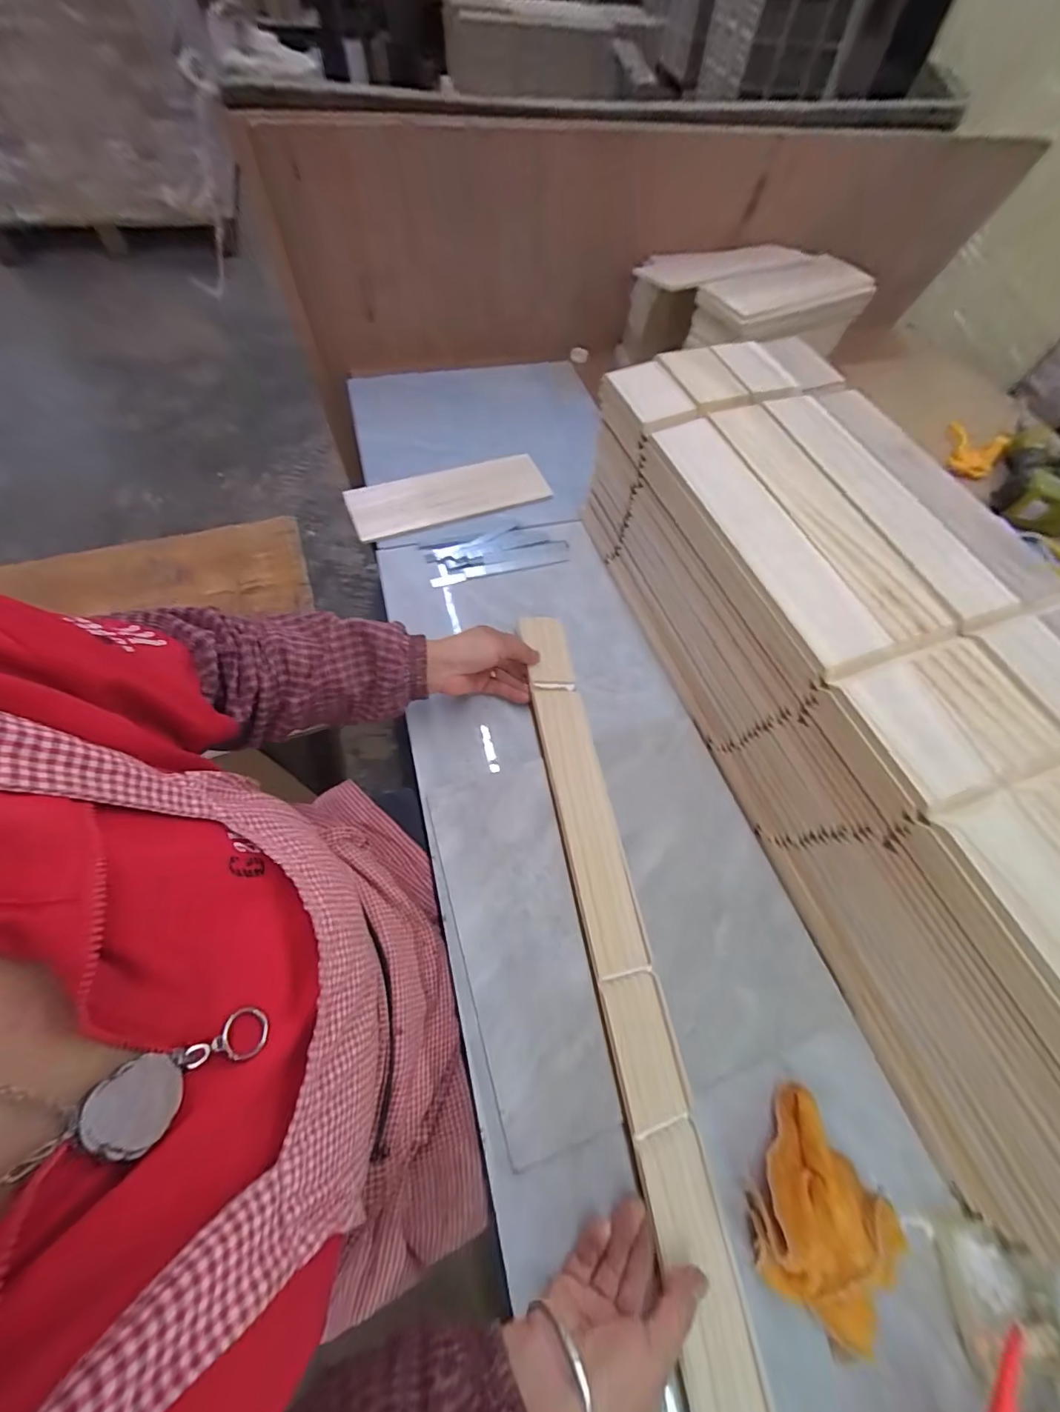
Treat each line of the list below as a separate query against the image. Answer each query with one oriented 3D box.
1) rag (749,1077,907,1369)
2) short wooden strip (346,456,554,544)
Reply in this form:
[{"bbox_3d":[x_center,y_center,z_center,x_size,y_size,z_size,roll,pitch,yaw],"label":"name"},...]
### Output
[{"bbox_3d":[0.212,0.364,0.325,0.101,0.044,0.115,37,66,14],"label":"rag"},{"bbox_3d":[-0.114,-0.303,0.656,0.275,0.010,0.104,-17,65,-12],"label":"short wooden strip"}]

